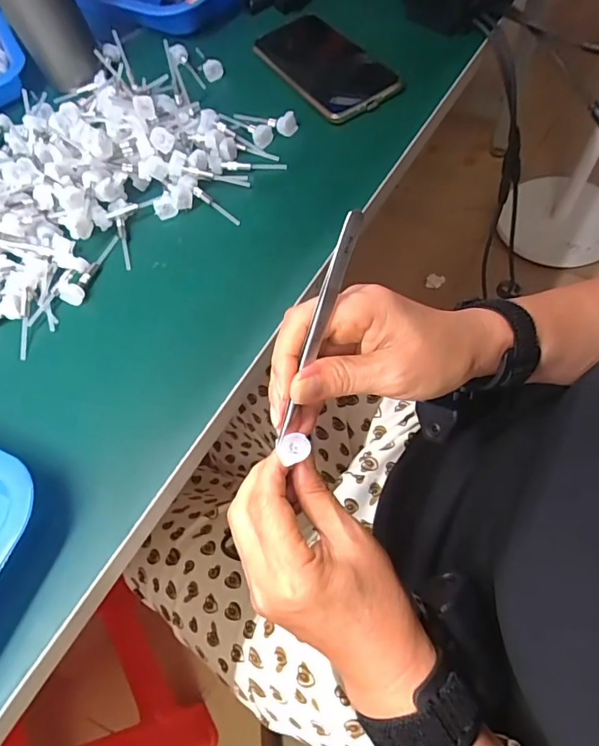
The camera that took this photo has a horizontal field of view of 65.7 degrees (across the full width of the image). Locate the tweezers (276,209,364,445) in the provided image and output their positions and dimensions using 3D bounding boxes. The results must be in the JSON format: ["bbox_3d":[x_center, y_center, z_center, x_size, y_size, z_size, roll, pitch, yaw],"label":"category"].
[{"bbox_3d":[0.008,-0.020,0.237,0.008,0.015,0.124,22,108,11],"label":"tweezers"}]

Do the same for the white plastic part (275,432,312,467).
[{"bbox_3d":[-0.003,0.042,0.265,0.019,0.004,0.015,-20,68,-5],"label":"white plastic part"}]

